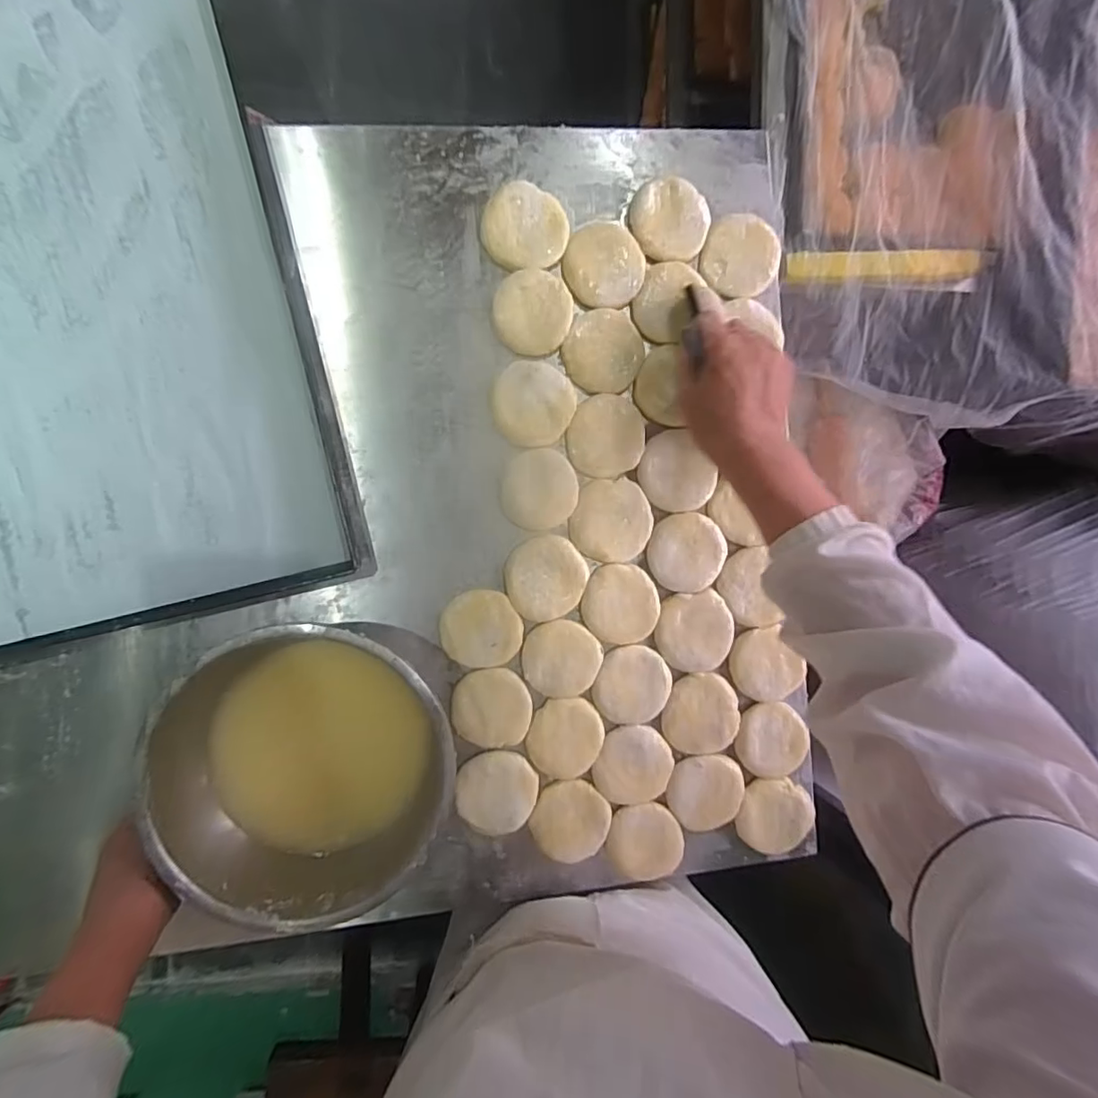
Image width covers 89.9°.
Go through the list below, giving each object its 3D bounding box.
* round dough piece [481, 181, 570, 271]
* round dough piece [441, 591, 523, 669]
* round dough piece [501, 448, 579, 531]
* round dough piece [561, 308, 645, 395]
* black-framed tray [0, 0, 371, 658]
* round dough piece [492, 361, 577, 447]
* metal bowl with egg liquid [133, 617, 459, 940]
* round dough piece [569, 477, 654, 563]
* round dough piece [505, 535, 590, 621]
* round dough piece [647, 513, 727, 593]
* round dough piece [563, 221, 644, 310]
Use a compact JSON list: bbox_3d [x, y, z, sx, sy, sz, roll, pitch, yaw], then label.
[{"bbox_3d":[-0.023,-0.325,0.559,0.082,0.016,0.080,0,91,-7],"label":"round dough piece"},{"bbox_3d":[-0.068,0.081,0.553,0.080,0.009,0.076,0,91,-7],"label":"round dough piece"},{"bbox_3d":[-0.009,-0.060,0.559,0.076,0.020,0.079,0,91,-7],"label":"round dough piece"},{"bbox_3d":[0.058,-0.204,0.566,0.080,0.007,0.081,29,87,-6],"label":"round dough piece"},{"bbox_3d":[-0.456,-0.233,0.504,0.426,0.038,0.619,-14,92,-6],"label":"black-framed tray"},{"bbox_3d":[-0.014,-0.148,0.564,0.080,0.010,0.084,-3,91,-7],"label":"round dough piece"},{"bbox_3d":[-0.207,0.186,0.503,0.233,0.116,0.238,0,93,-4],"label":"metal bowl with egg liquid"},{"bbox_3d":[0.067,-0.030,0.570,0.082,0.007,0.085,20,88,-6],"label":"round dough piece"},{"bbox_3d":[-0.002,0.029,0.563,0.081,0.010,0.083,0,91,-7],"label":"round dough piece"},{"bbox_3d":[0.147,0.004,0.581,0.082,0.010,0.081,0,91,-7],"label":"round dough piece"},{"bbox_3d":[0.057,-0.291,0.567,0.083,0.007,0.084,17,89,-7],"label":"round dough piece"}]

